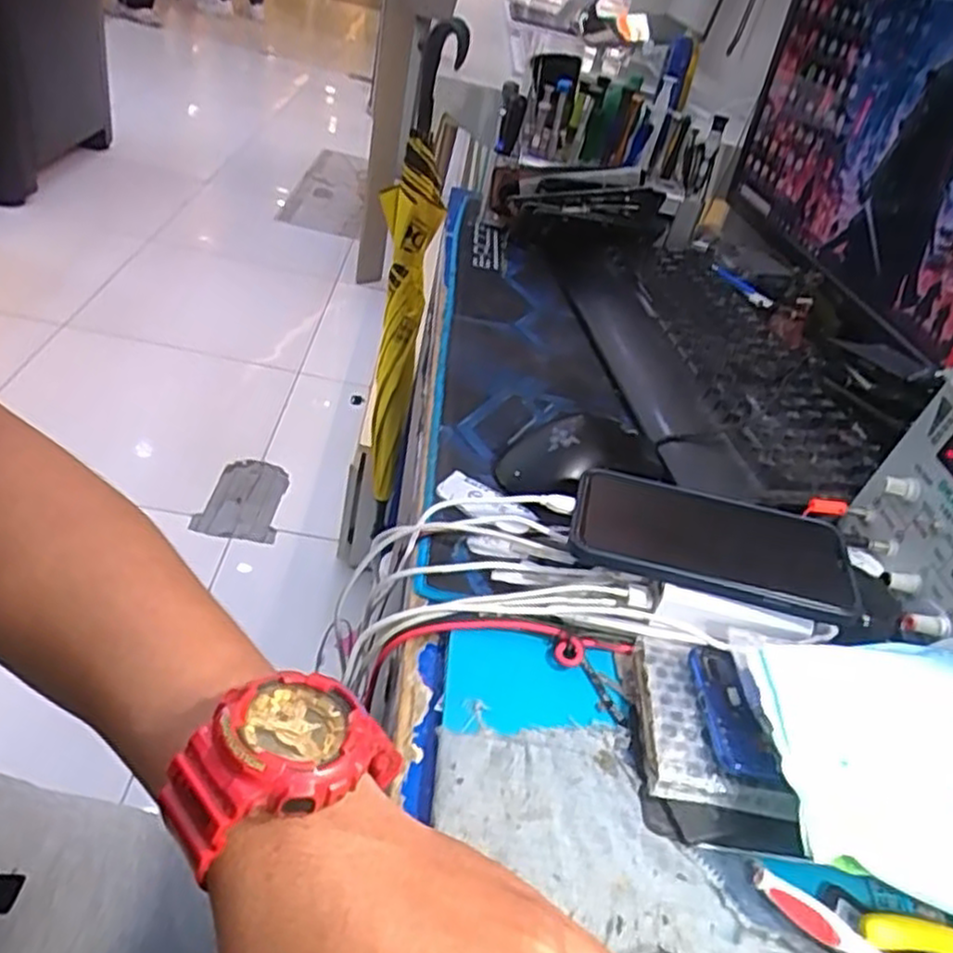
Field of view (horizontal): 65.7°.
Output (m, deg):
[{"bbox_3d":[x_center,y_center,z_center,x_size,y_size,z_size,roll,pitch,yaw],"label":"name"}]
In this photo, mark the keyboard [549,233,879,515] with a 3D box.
[{"bbox_3d":[0.211,-0.121,0.688,0.188,0.026,0.437,5,39,-14],"label":"keyboard"}]

